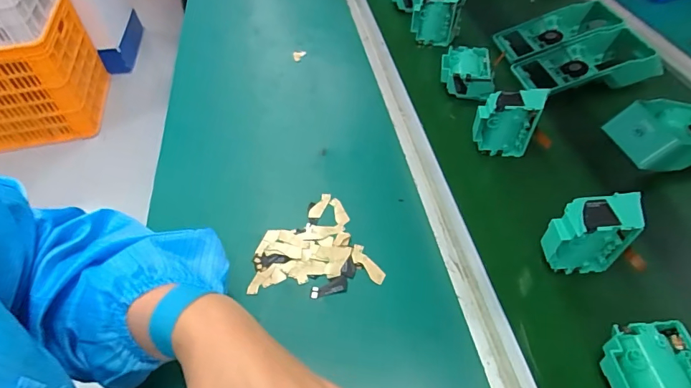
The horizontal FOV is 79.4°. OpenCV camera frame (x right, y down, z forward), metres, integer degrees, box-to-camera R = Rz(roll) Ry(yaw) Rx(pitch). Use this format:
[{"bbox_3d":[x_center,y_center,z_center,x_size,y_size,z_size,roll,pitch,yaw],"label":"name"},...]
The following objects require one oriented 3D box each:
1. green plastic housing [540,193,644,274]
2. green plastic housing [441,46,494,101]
[{"bbox_3d":[0.223,0.038,0.386,0.074,0.076,0.039,-2,48,1],"label":"green plastic housing"},{"bbox_3d":[0.171,-0.171,0.593,0.069,0.038,0.077,8,49,9],"label":"green plastic housing"}]

